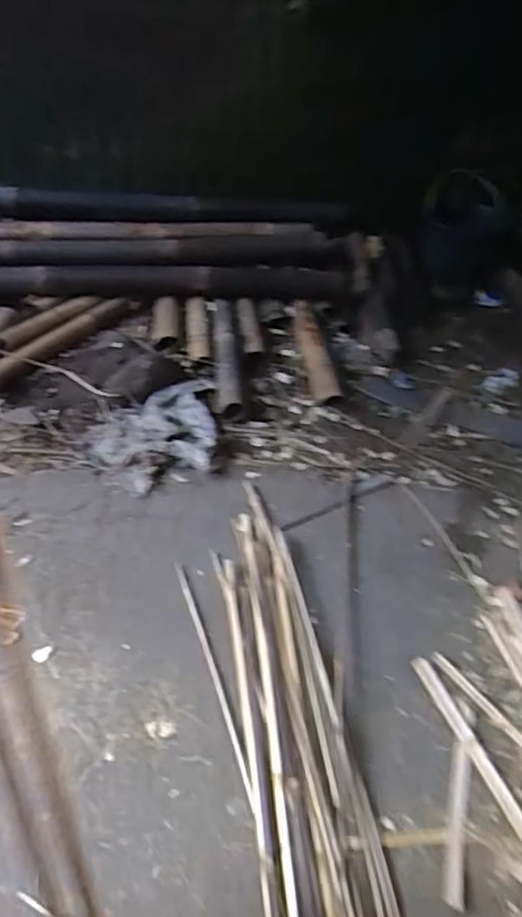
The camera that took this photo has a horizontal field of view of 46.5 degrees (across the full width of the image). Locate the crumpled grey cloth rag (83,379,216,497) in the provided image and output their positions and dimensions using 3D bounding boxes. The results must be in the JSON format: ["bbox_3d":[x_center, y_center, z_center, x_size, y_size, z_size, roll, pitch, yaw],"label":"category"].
[{"bbox_3d":[-0.254,-0.052,1.496,0.324,0.070,0.279,-16,50,-16],"label":"crumpled grey cloth rag"}]

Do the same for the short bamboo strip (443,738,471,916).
[{"bbox_3d":[0.309,0.566,0.955,0.029,0.013,0.235,13,48,10],"label":"short bamboo strip"}]

